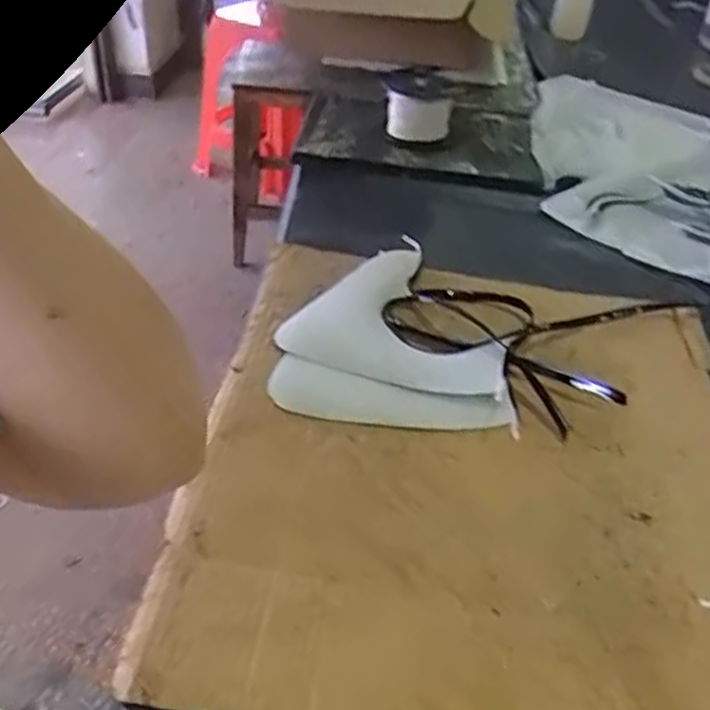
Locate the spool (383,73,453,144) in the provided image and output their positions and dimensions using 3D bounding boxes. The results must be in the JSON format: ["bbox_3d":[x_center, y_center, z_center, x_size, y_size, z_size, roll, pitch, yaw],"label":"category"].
[{"bbox_3d":[0.073,-0.287,0.839,0.073,0.062,0.064,3,38,-3],"label":"spool"}]

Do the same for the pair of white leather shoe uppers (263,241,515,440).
[{"bbox_3d":[0.029,-0.026,0.573,0.167,0.012,0.220,4,38,-1],"label":"pair of white leather shoe uppers"}]

